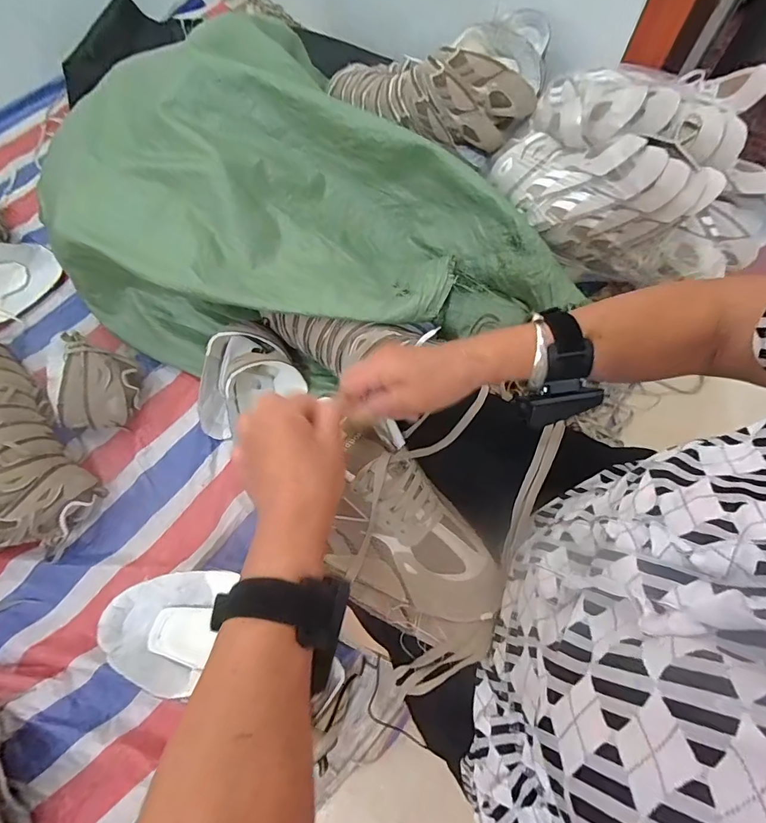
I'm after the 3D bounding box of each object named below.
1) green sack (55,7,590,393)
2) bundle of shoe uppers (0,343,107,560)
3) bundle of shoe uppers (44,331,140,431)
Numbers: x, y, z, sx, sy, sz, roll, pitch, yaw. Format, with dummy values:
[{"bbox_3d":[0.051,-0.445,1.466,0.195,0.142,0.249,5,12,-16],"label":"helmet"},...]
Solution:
[{"bbox_3d":[-0.106,-0.360,0.827,0.939,0.296,0.518,10,69,5],"label":"green sack"},{"bbox_3d":[-0.748,0.039,0.807,0.204,0.152,0.525,-41,73,-13],"label":"bundle of shoe uppers"},{"bbox_3d":[-0.553,-0.038,0.833,0.134,0.137,0.158,23,71,10],"label":"bundle of shoe uppers"}]

